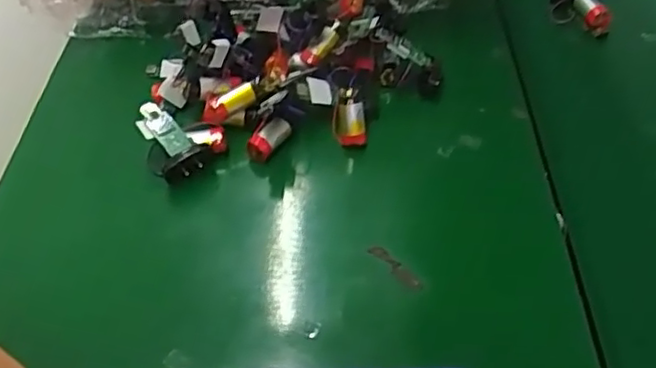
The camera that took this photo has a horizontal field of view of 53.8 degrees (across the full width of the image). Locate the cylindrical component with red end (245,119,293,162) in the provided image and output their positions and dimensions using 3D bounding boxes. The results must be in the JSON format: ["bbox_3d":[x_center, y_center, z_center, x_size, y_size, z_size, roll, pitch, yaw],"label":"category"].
[{"bbox_3d":[-0.037,-0.030,0.408,0.012,0.016,0.030,27,56,27],"label":"cylindrical component with red end"}]

